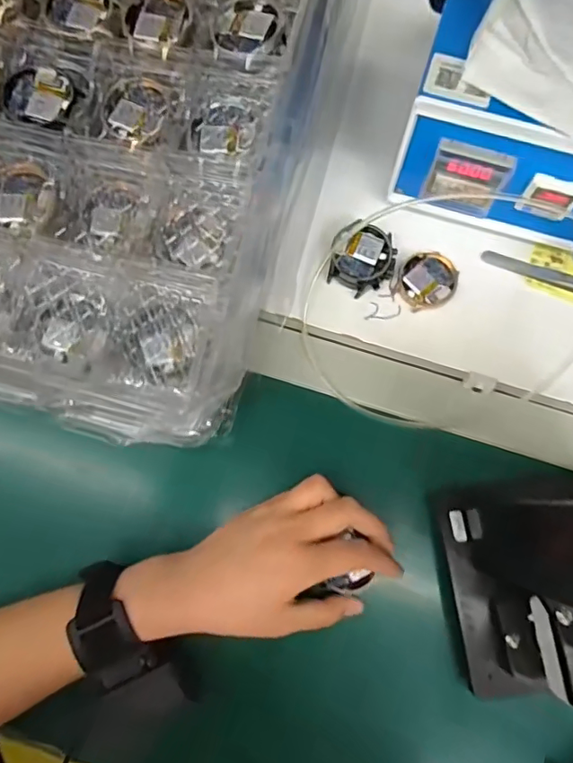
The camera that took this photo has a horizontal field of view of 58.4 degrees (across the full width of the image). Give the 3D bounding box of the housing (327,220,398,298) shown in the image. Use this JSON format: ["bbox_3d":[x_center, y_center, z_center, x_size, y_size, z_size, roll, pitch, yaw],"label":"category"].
[{"bbox_3d":[0.059,-0.095,0.389,0.046,0.019,0.051,14,77,4],"label":"housing"}]

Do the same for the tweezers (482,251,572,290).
[{"bbox_3d":[0.216,-0.078,0.397,0.129,0.006,0.014,19,77,5],"label":"tweezers"}]

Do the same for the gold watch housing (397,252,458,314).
[{"bbox_3d":[0.108,-0.077,0.393,0.046,0.008,0.042,-25,78,-5],"label":"gold watch housing"}]

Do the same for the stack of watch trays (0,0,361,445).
[{"bbox_3d":[-0.147,-0.203,0.353,0.332,0.113,0.442,16,77,4],"label":"stack of watch trays"}]

